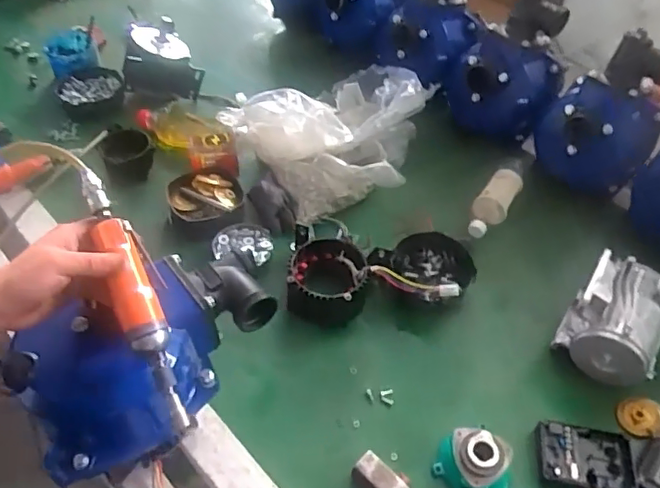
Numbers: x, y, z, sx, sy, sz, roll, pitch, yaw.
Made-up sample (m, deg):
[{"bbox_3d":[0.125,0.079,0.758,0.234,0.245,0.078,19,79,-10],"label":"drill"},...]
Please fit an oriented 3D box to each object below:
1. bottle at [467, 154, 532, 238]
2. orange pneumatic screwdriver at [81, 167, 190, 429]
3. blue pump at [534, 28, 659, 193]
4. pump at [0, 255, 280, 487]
[{"bbox_3d":[0.335,-0.095,1.141,0.060,0.073,0.240,26,53,19],"label":"bottle"},{"bbox_3d":[-0.197,0.048,0.587,0.048,0.034,0.278,-20,78,-19],"label":"orange pneumatic screwdriver"},{"bbox_3d":[0.524,-0.246,1.107,0.199,0.263,0.149,13,50,9],"label":"blue pump"},{"bbox_3d":[-0.205,0.128,0.672,0.287,0.166,0.150,-31,57,-26],"label":"pump"}]

